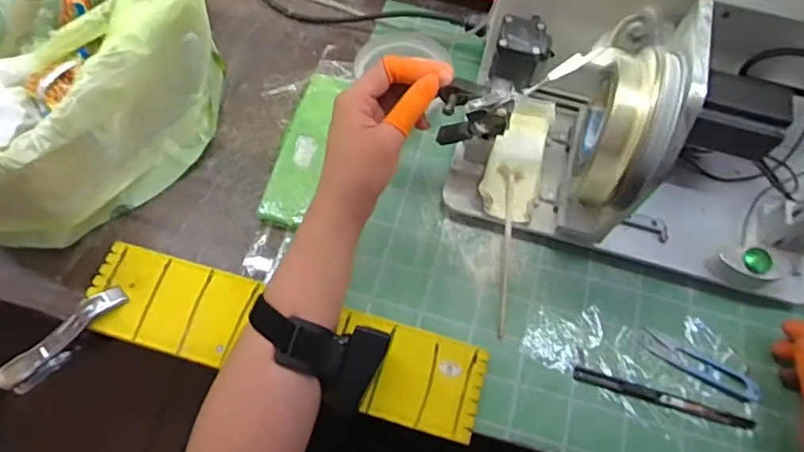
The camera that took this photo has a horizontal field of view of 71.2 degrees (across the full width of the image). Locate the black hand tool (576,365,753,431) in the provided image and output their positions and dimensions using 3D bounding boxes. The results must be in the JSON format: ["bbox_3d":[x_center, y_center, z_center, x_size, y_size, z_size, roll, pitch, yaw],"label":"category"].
[{"bbox_3d":[0.226,0.150,0.485,0.153,0.009,0.013,17,64,5],"label":"black hand tool"}]

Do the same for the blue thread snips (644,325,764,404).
[{"bbox_3d":[0.266,0.125,0.499,0.100,0.012,0.023,30,66,11],"label":"blue thread snips"}]

